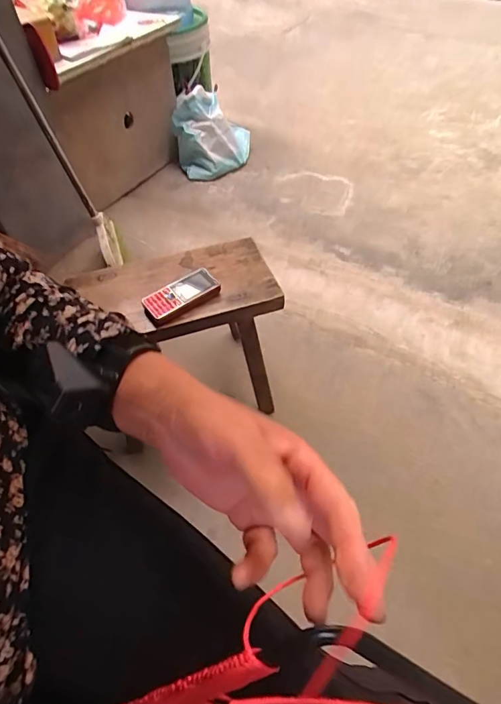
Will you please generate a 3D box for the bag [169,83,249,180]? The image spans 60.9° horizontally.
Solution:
[{"bbox_3d":[-0.148,-0.845,1.668,0.287,0.256,0.247,-7,52,0],"label":"bag"}]

